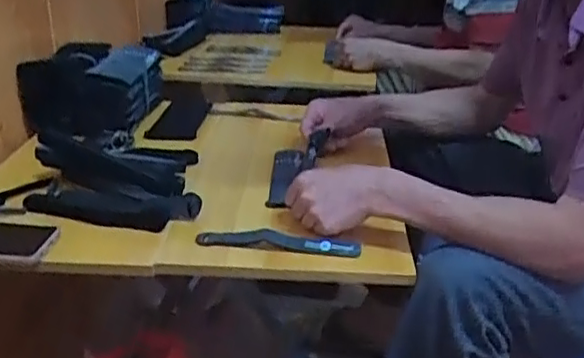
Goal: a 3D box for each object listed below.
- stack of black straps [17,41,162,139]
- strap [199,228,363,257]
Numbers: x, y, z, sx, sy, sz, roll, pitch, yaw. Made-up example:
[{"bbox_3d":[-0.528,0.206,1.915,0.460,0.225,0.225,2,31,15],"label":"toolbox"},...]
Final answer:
[{"bbox_3d":[-0.349,-0.166,1.120,0.188,0.109,0.214,5,25,8],"label":"stack of black straps"},{"bbox_3d":[-0.016,0.072,0.762,0.192,0.023,0.019,4,25,5],"label":"strap"}]

